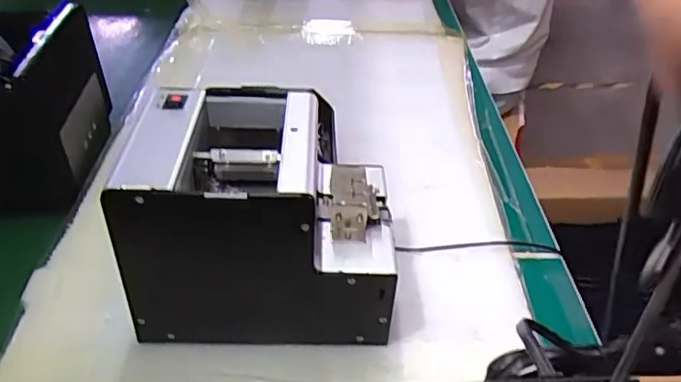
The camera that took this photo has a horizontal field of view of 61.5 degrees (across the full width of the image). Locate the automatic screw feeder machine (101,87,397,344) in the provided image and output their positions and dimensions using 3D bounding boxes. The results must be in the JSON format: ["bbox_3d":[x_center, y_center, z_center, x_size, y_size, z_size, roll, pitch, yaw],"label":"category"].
[{"bbox_3d":[-0.055,0.019,0.418,0.181,0.140,0.126,1,38,-1],"label":"automatic screw feeder machine"}]

